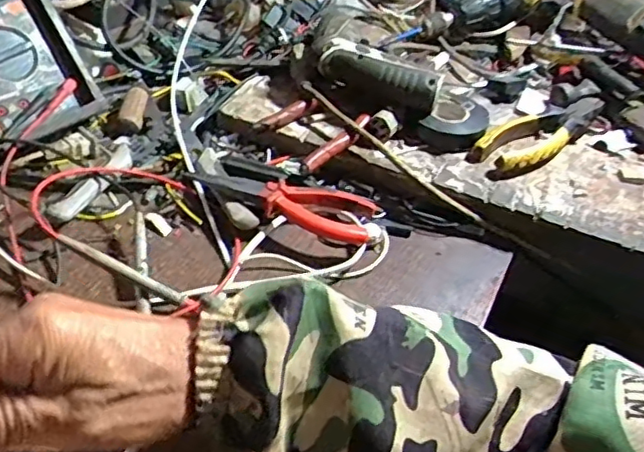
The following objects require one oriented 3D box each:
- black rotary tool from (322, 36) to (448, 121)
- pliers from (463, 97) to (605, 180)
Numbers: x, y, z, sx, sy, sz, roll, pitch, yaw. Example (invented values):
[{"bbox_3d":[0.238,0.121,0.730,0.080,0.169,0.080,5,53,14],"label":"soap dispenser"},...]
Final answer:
[{"bbox_3d":[0.055,-0.137,0.581,0.111,0.040,0.035,22,47,16],"label":"black rotary tool"},{"bbox_3d":[0.206,-0.090,0.593,0.170,0.017,0.058,-32,56,-32],"label":"pliers"}]

